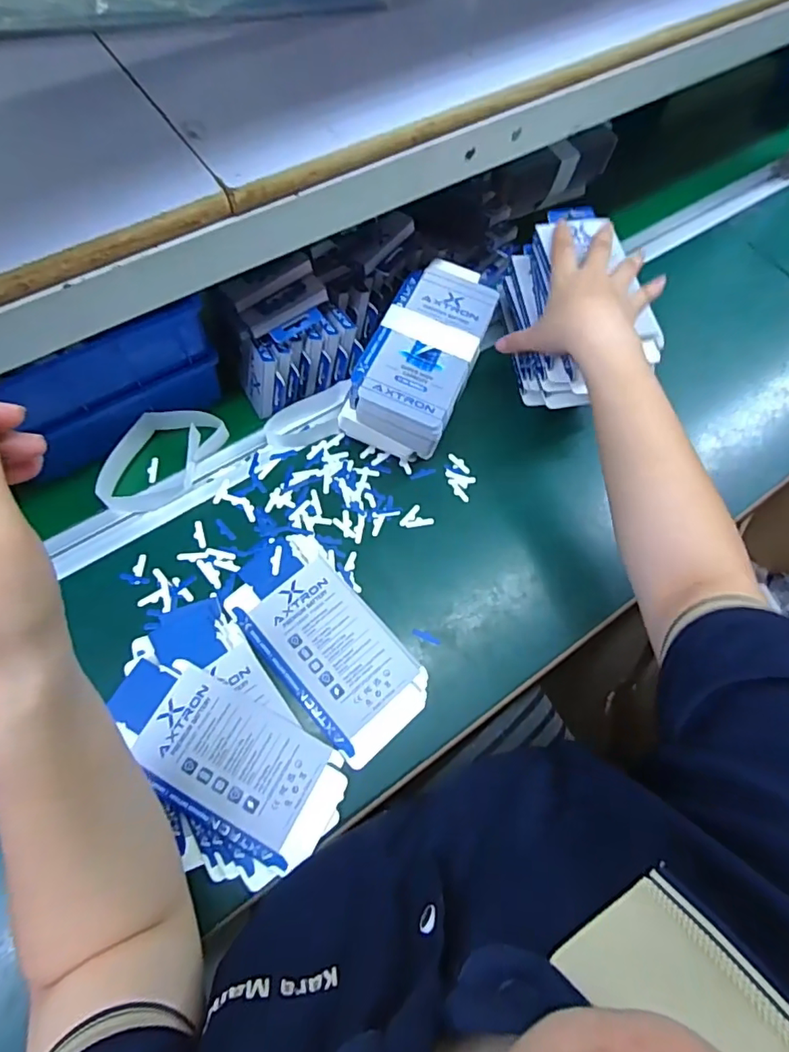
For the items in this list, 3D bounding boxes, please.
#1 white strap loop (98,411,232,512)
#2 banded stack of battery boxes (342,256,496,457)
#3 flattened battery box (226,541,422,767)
[{"bbox_3d":[-0.216,-0.061,0.492,0.069,0.035,0.114,25,68,8],"label":"white strap loop"},{"bbox_3d":[0.031,-0.161,0.524,0.093,0.080,0.194,22,67,7],"label":"banded stack of battery boxes"},{"bbox_3d":[-0.059,0.094,0.446,0.094,0.004,0.190,-37,73,-17],"label":"flattened battery box"}]

